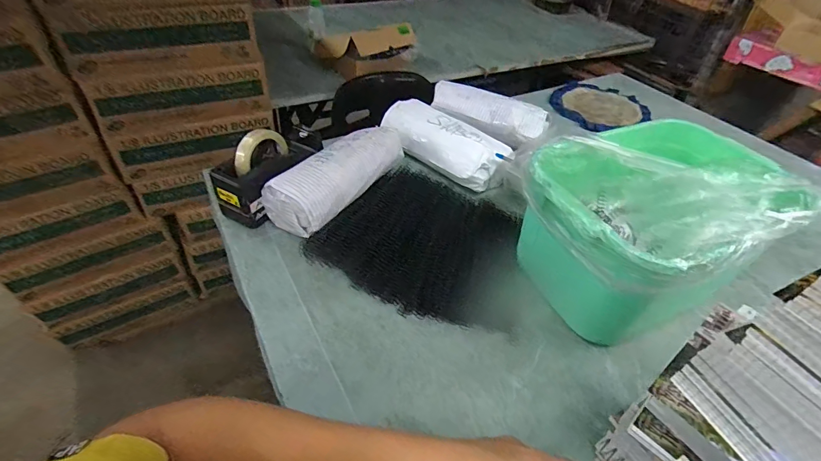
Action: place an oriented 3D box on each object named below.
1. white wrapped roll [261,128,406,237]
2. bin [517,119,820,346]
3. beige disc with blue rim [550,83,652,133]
[{"bbox_3d":[-0.117,-0.091,0.713,0.117,0.081,0.266,27,48,22],"label":"white wrapped roll"},{"bbox_3d":[0.325,-0.010,0.575,0.333,0.190,0.249,-18,48,-22],"label":"bin"},{"bbox_3d":[0.497,-0.334,1.082,0.254,0.020,0.228,-28,52,-29],"label":"beige disc with blue rim"}]

